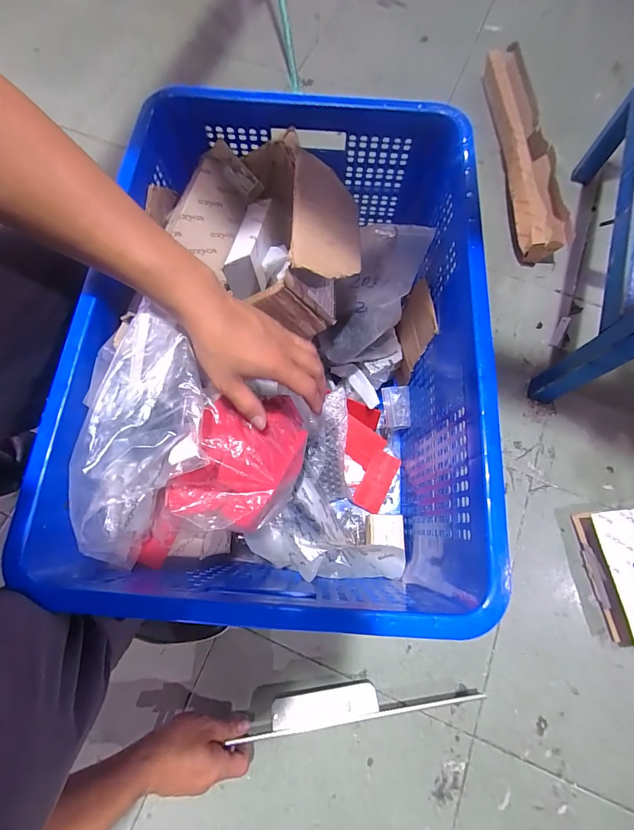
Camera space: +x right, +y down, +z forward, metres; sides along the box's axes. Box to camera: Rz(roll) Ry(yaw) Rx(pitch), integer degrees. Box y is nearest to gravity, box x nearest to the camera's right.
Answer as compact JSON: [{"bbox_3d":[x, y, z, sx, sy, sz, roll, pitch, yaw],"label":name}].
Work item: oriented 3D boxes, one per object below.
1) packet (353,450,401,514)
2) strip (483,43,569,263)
[{"bbox_3d":[0.100,0.111,0.599,0.045,0.009,0.100,28,74,7],"label":"packet"},{"bbox_3d":[0.449,-0.605,0.797,0.098,0.100,0.574,-4,73,-2],"label":"strip"}]

